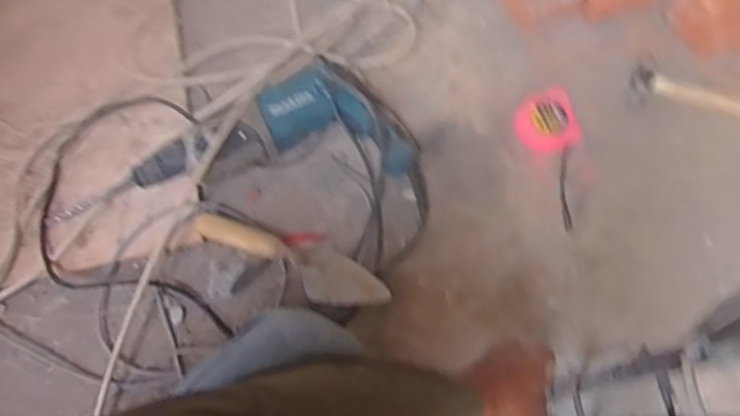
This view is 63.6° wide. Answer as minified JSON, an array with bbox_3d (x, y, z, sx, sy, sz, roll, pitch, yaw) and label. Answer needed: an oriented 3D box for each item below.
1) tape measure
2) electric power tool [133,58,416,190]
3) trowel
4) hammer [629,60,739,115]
[{"bbox_3d":[0.277,-0.079,0.856,0.090,0.037,0.199,-21,70,-6],"label":"tape measure"},{"bbox_3d":[-0.135,-0.118,0.863,0.388,0.078,0.163,-3,69,1],"label":"electric power tool"},{"bbox_3d":[-0.105,0.066,0.803,0.273,0.045,0.074,23,72,10],"label":"trowel"},{"bbox_3d":[0.519,-0.157,0.883,0.257,0.026,0.065,16,71,8],"label":"hammer"}]

